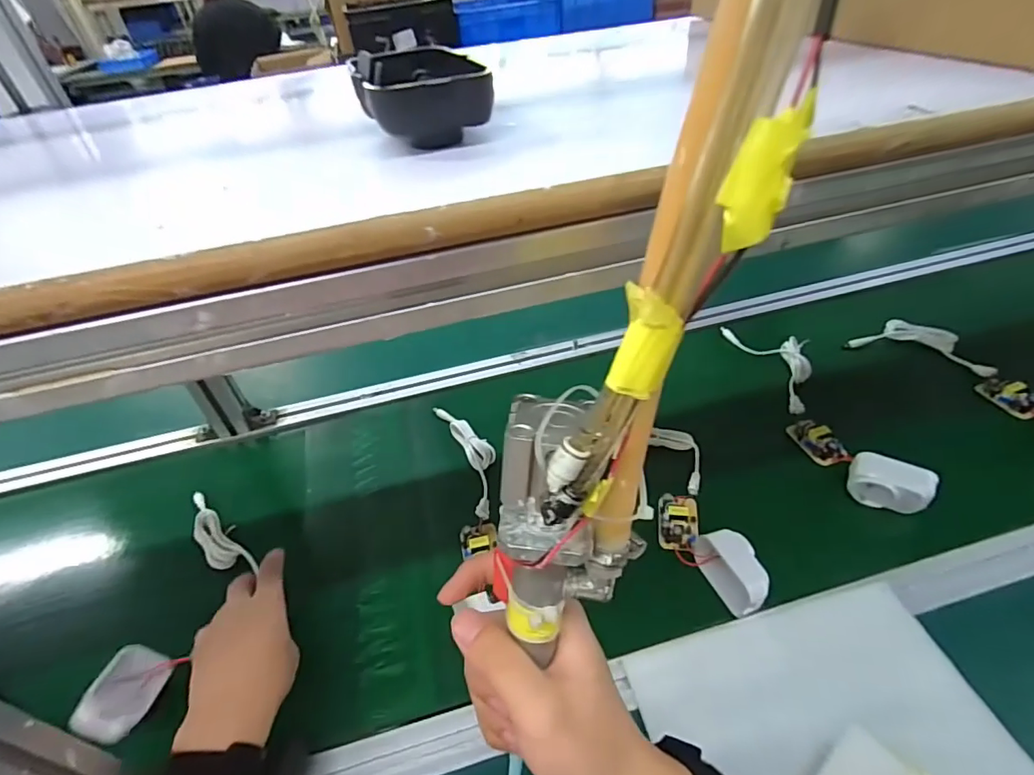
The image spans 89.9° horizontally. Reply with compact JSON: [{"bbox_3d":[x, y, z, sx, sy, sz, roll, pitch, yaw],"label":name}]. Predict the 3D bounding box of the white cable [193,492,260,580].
[{"bbox_3d":[-0.334,0.159,0.570,0.143,0.017,0.036,33,52,32],"label":"white cable"}]

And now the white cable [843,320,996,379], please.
[{"bbox_3d":[0.545,-0.053,0.701,0.158,0.045,0.063,22,46,30],"label":"white cable"}]

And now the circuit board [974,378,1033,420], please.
[{"bbox_3d":[0.590,0.010,0.620,0.020,0.035,0.065,-17,40,-14],"label":"circuit board"}]

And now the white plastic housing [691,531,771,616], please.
[{"bbox_3d":[0.195,0.163,0.466,0.035,0.042,0.074,-12,39,-8],"label":"white plastic housing"}]

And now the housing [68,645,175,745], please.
[{"bbox_3d":[-0.317,0.244,0.420,0.046,0.011,0.076,35,15,-14],"label":"housing"}]

